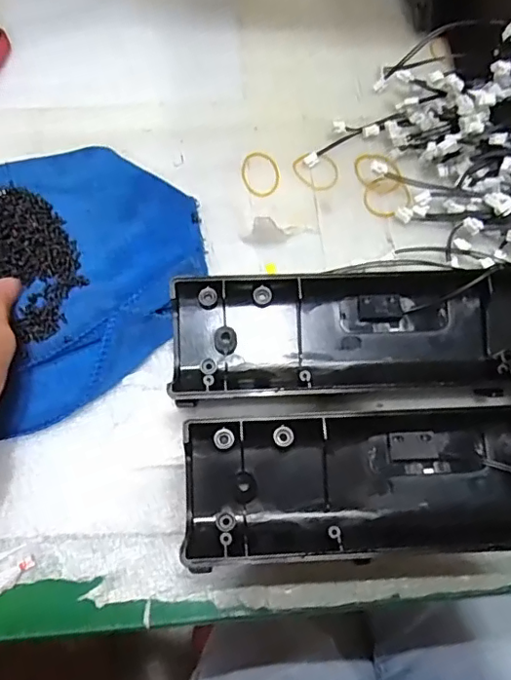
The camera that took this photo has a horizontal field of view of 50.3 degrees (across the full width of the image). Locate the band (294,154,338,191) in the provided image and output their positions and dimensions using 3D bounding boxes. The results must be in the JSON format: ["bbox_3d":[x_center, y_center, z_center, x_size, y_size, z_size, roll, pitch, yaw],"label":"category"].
[{"bbox_3d":[0.040,-0.110,0.356,0.028,0.004,0.026,0,76,0],"label":"band"}]

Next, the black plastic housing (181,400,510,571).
[{"bbox_3d":[0.082,0.064,0.263,0.231,0.037,0.077,-2,67,-2],"label":"black plastic housing"}]

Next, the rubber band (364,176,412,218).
[{"bbox_3d":[0.084,-0.093,0.350,0.027,0.006,0.031,41,76,15],"label":"rubber band"}]

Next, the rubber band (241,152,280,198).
[{"bbox_3d":[0.003,-0.109,0.355,0.024,0.004,0.034,-12,68,-6],"label":"rubber band"}]

